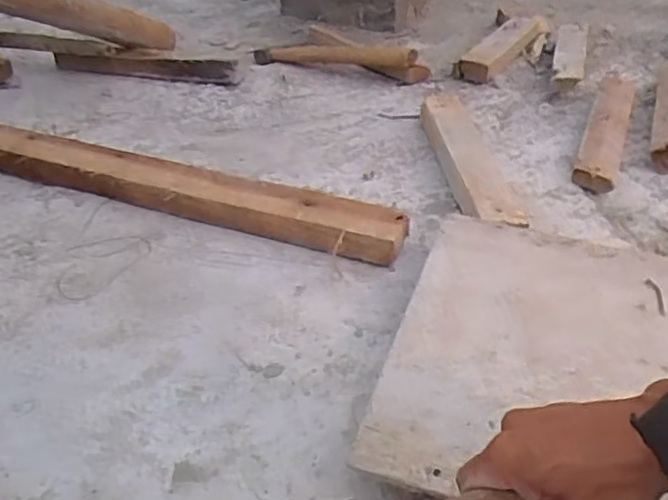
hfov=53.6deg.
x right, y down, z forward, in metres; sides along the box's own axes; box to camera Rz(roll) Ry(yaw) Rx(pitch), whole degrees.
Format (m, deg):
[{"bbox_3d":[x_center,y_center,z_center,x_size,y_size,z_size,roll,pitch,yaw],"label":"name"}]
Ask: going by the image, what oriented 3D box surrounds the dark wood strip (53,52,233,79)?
[{"bbox_3d":[-0.349,-0.336,1.218,0.350,0.039,0.039,6,36,8],"label":"dark wood strip"}]

